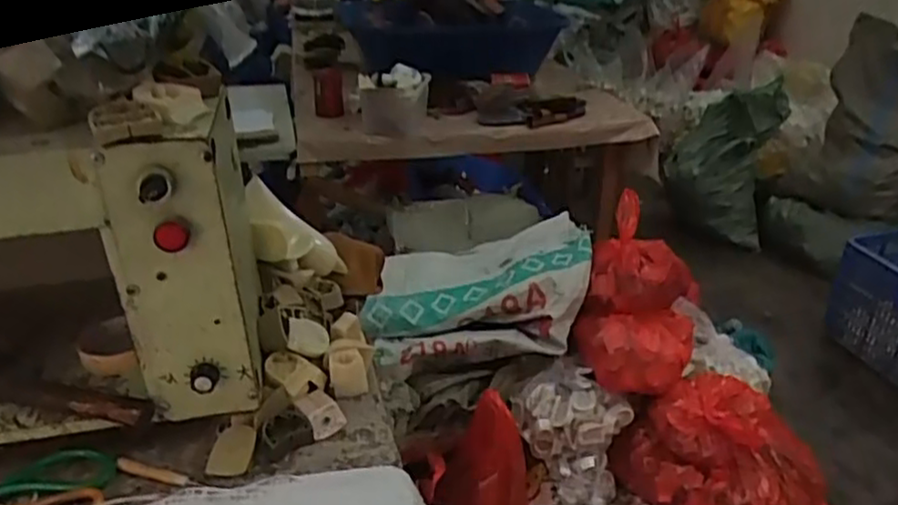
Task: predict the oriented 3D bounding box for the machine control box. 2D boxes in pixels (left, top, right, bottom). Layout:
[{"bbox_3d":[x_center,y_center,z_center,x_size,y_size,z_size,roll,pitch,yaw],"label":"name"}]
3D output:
[{"bbox_3d":[-0.249,0.003,0.692,0.116,0.264,0.180,-8,28,-16],"label":"machine control box"}]

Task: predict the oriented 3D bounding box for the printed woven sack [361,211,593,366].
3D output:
[{"bbox_3d":[0.053,0.074,1.346,0.440,0.152,0.241,-6,28,-13],"label":"printed woven sack"}]

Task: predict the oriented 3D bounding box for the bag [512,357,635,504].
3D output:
[{"bbox_3d":[0.224,0.374,1.275,0.204,0.358,0.092,0,-12,1],"label":"bag"}]

